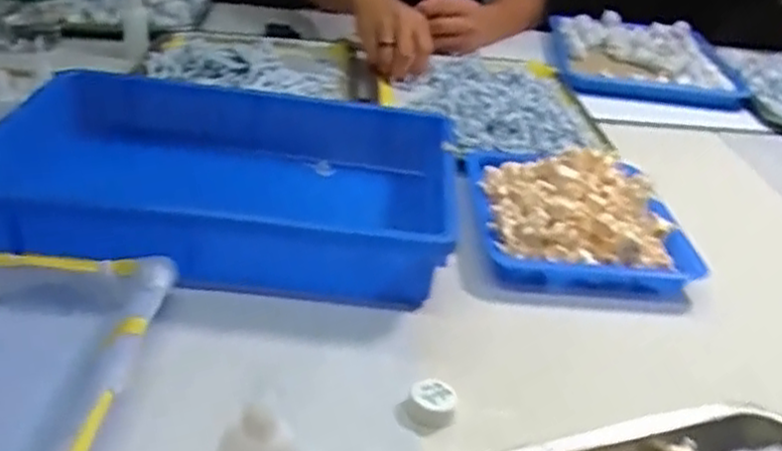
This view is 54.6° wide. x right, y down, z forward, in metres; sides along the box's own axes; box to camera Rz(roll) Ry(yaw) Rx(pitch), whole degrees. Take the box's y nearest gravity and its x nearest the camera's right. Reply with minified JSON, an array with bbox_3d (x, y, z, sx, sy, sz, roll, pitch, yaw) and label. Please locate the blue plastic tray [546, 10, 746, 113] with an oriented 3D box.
[{"bbox_3d":[0.381,-0.256,1.166,0.249,0.055,0.328,8,30,4],"label":"blue plastic tray"}]

